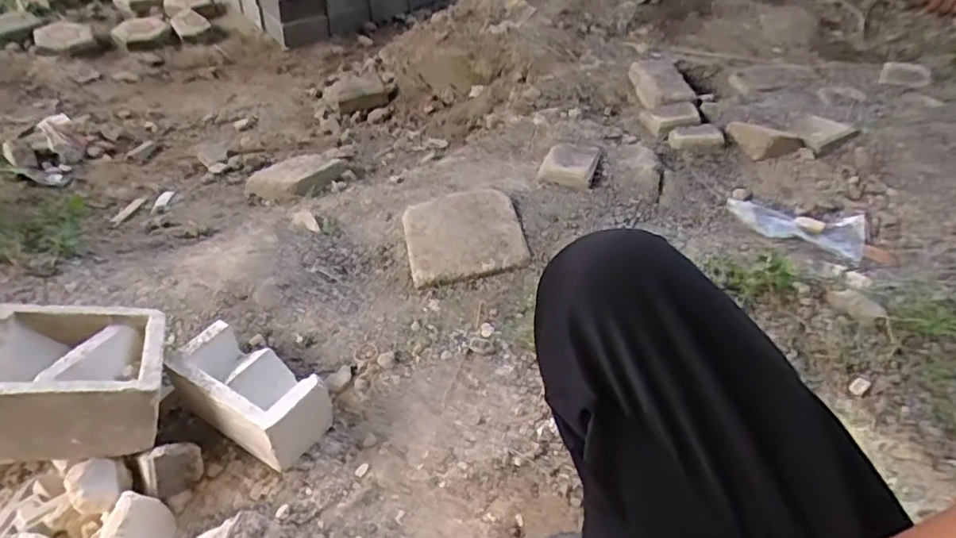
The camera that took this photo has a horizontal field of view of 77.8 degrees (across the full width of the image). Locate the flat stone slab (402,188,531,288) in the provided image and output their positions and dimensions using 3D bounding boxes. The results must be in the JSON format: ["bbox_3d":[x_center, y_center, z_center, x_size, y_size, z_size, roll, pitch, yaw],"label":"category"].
[{"bbox_3d":[-0.025,-0.063,1.037,0.200,0.048,0.184,-8,44,-9],"label":"flat stone slab"}]

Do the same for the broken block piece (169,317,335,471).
[{"bbox_3d":[-0.308,0.167,0.808,0.212,0.086,0.104,27,49,25],"label":"broken block piece"}]

